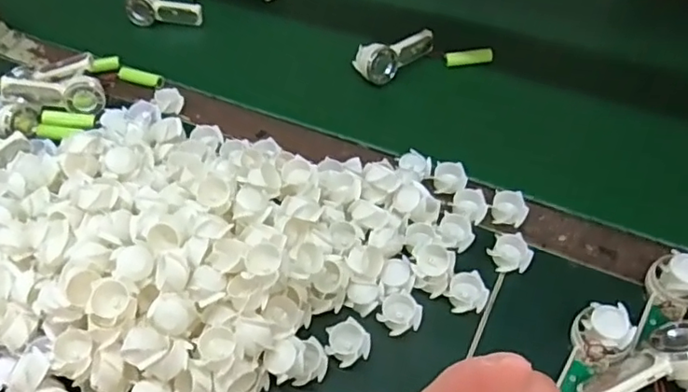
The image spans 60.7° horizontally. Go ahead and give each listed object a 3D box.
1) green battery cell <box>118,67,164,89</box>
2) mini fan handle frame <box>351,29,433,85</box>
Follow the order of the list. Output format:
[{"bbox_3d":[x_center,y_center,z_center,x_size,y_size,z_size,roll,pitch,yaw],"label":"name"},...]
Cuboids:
[{"bbox_3d":[-0.217,-0.127,0.637,0.055,0.013,0.016,16,54,17],"label":"green battery cell"},{"bbox_3d":[0.055,-0.156,0.631,0.096,0.031,0.038,-36,57,-22],"label":"mini fan handle frame"}]

